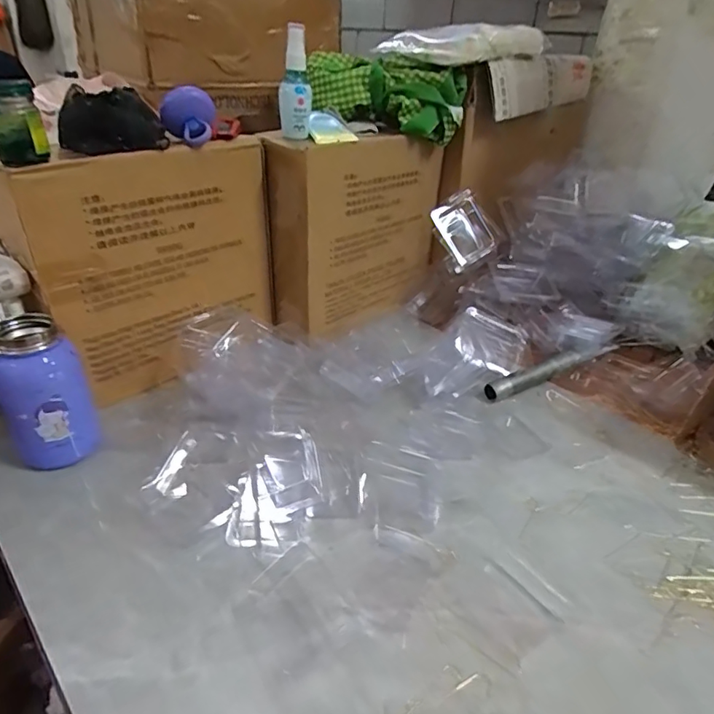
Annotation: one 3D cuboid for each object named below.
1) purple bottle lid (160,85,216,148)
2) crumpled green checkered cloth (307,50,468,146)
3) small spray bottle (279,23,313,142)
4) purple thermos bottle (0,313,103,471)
[{"bbox_3d":[-0.187,-0.269,0.574,0.055,0.055,0.050,-5,32,-14],"label":"purple bottle lid"},{"bbox_3d":[0.040,-0.360,0.715,0.207,0.089,0.065,12,32,13],"label":"crumpled green checkered cloth"},{"bbox_3d":[-0.074,-0.326,0.618,0.037,0.118,0.035,0,31,-5],"label":"small spray bottle"},{"bbox_3d":[-0.300,0.038,0.499,0.073,0.138,0.063,-17,37,-30],"label":"purple thermos bottle"}]

